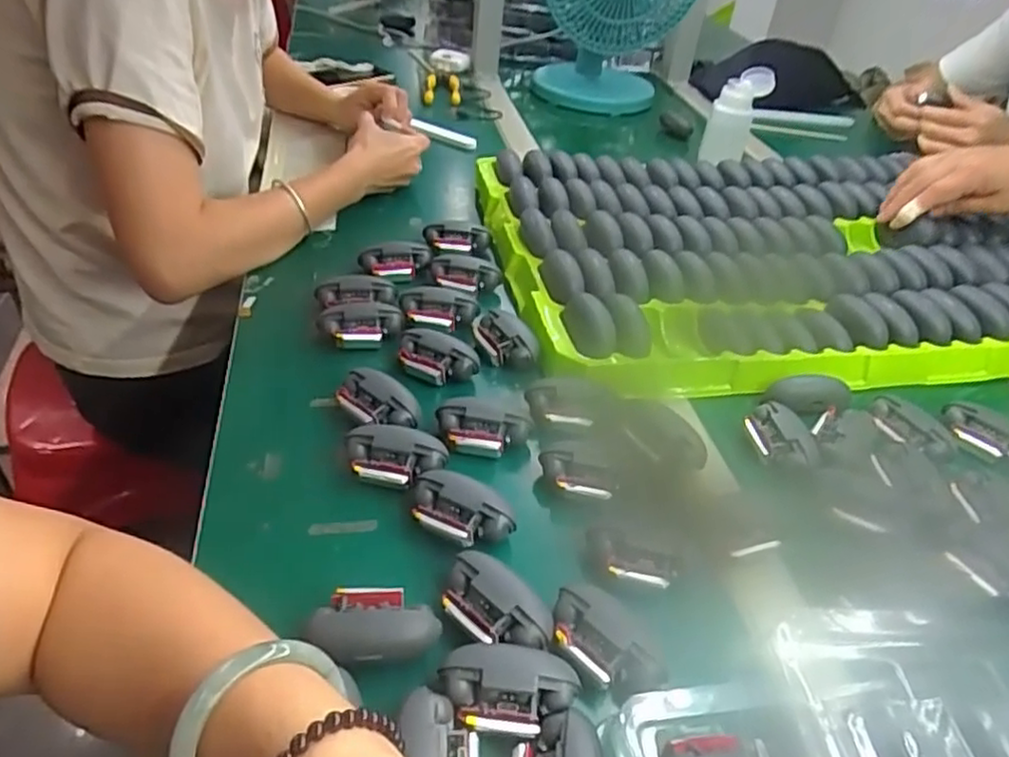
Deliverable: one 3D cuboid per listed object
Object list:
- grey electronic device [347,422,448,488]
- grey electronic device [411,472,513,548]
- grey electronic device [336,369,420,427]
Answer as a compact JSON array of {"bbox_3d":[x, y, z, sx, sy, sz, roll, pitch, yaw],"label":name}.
[{"bbox_3d":[-0.068,0.047,0.426,0.061,0.019,0.034,9,39,3],"label":"grey electronic device"},{"bbox_3d":[-0.026,0.078,0.400,0.061,0.024,0.034,22,42,18],"label":"grey electronic device"},{"bbox_3d":[-0.086,0.017,0.463,0.037,0.020,0.058,-24,48,-32],"label":"grey electronic device"}]

